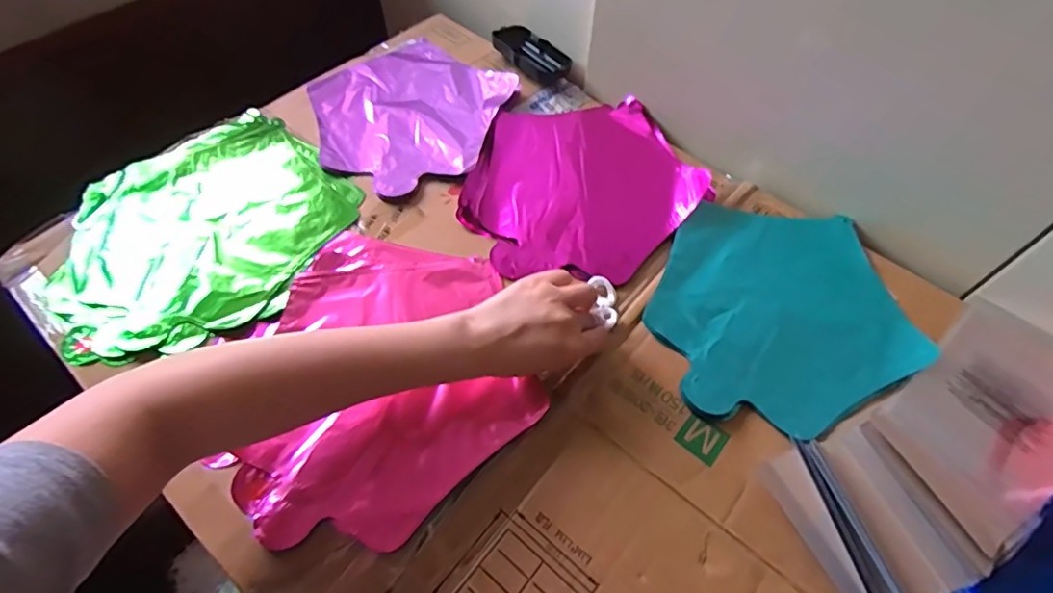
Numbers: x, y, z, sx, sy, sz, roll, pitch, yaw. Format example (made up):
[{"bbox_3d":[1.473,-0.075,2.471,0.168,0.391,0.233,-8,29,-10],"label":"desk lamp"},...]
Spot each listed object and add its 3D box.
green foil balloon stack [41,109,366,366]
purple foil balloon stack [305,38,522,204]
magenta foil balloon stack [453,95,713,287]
[{"bbox_3d":[-0.313,-0.068,0.530,0.266,0.038,0.253,-33,64,-21],"label":"green foil balloon stack"},{"bbox_3d":[-0.132,-0.214,0.623,0.225,0.017,0.228,35,62,19],"label":"purple foil balloon stack"},{"bbox_3d":[0.062,-0.122,0.565,0.224,0.026,0.257,16,58,9],"label":"magenta foil balloon stack"}]

